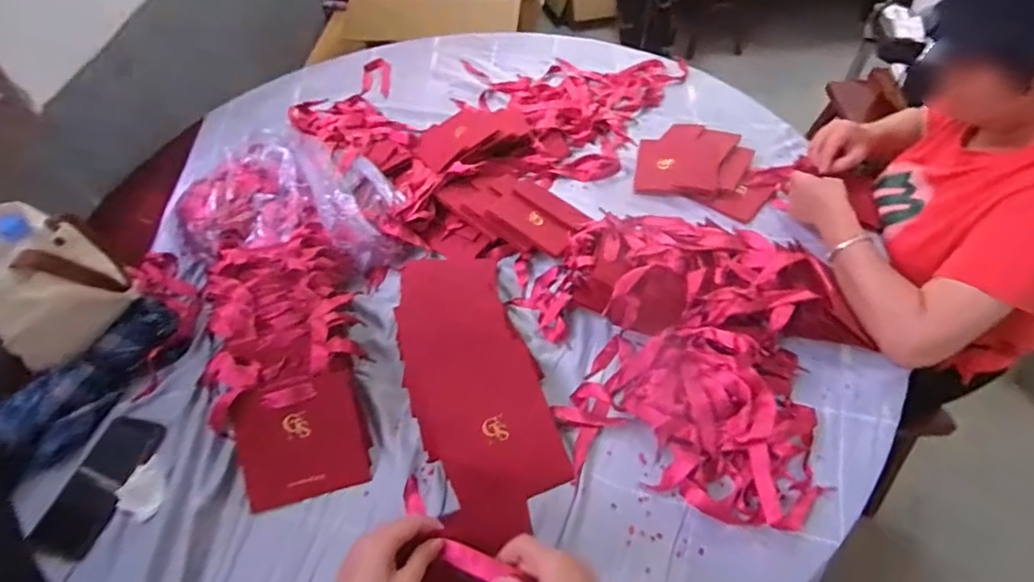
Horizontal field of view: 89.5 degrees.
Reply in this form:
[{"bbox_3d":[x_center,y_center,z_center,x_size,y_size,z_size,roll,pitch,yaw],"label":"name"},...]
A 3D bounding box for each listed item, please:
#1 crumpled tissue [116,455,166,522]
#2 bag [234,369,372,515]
[{"bbox_3d":[-0.443,0.237,0.624,0.049,0.025,0.063,21,56,18],"label":"crumpled tissue"},{"bbox_3d":[-0.259,0.181,0.632,0.144,0.014,0.138,-11,90,-16],"label":"bag"}]

